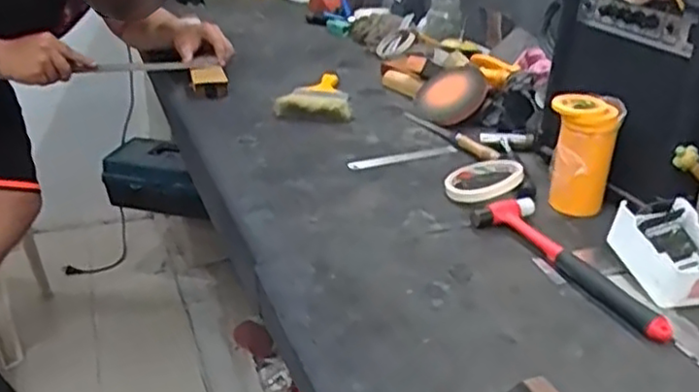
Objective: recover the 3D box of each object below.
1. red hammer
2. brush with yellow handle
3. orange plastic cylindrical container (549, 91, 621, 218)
[{"bbox_3d":[0.229,0.068,0.711,0.074,0.022,0.250,-14,30,-26],"label":"red hammer"},{"bbox_3d":[-0.061,-0.160,1.147,0.118,0.035,0.155,-1,27,-3],"label":"brush with yellow handle"},{"bbox_3d":[0.271,-0.046,0.819,0.071,0.131,0.062,13,30,22],"label":"orange plastic cylindrical container"}]

